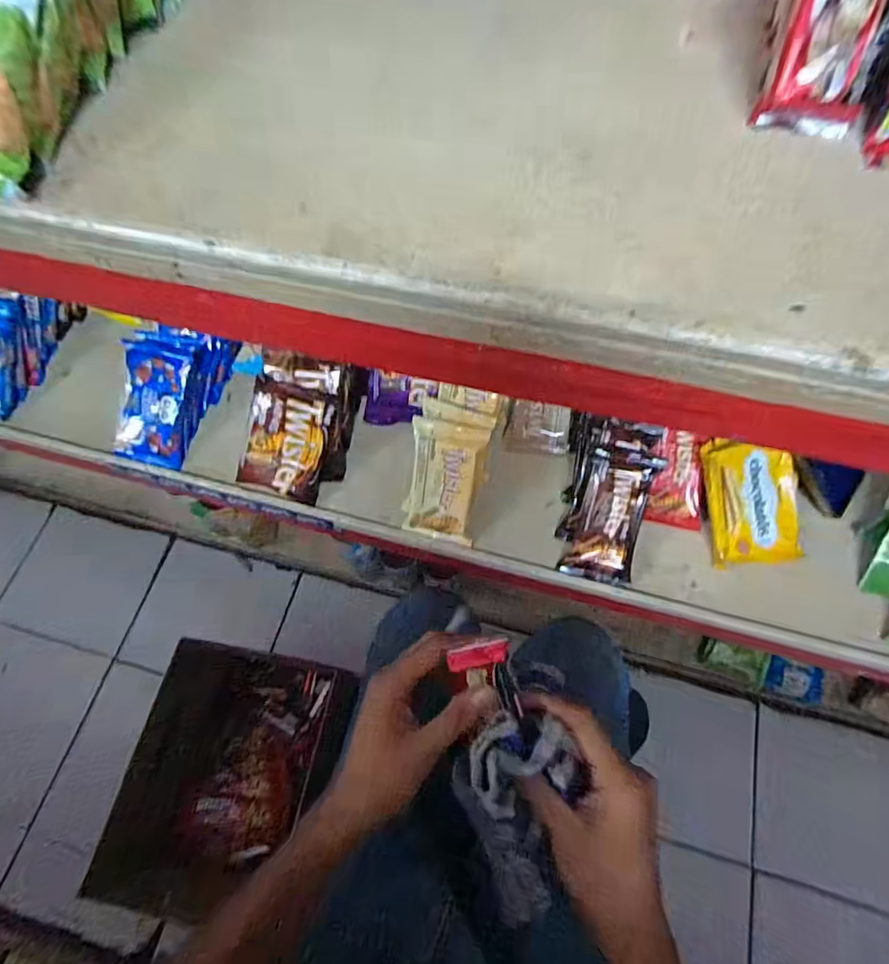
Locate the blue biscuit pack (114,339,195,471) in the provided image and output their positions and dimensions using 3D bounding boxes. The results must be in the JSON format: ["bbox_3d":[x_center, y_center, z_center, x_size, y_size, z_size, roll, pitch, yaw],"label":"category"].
[{"bbox_3d":[-0.356,-0.094,0.637,0.079,0.029,0.143,11,104,0],"label":"blue biscuit pack"}]

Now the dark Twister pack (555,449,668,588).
[{"bbox_3d":[0.174,0.037,0.543,0.068,0.020,0.139,15,99,10],"label":"dark Twister pack"}]

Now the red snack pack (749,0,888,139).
[{"bbox_3d":[0.167,-0.196,0.216,0.040,0.087,0.015,2,38,4],"label":"red snack pack"}]

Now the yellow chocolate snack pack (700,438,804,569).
[{"bbox_3d":[0.323,0.018,0.544,0.099,0.011,0.130,-9,94,-6],"label":"yellow chocolate snack pack"}]

